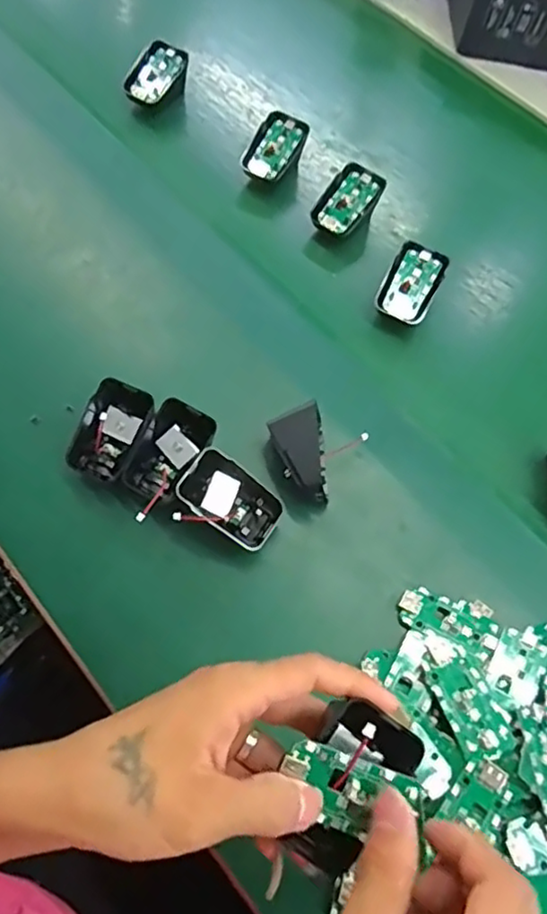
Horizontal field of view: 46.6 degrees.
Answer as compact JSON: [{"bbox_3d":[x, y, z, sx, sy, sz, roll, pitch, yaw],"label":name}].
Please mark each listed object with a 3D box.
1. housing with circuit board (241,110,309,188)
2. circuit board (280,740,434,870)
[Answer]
[{"bbox_3d":[0.000,-0.291,0.610,0.042,0.027,0.069,32,86,-2],"label":"housing with circuit board"},{"bbox_3d":[0.035,0.146,0.274,0.068,0.015,0.029,26,63,-5],"label":"circuit board"}]

